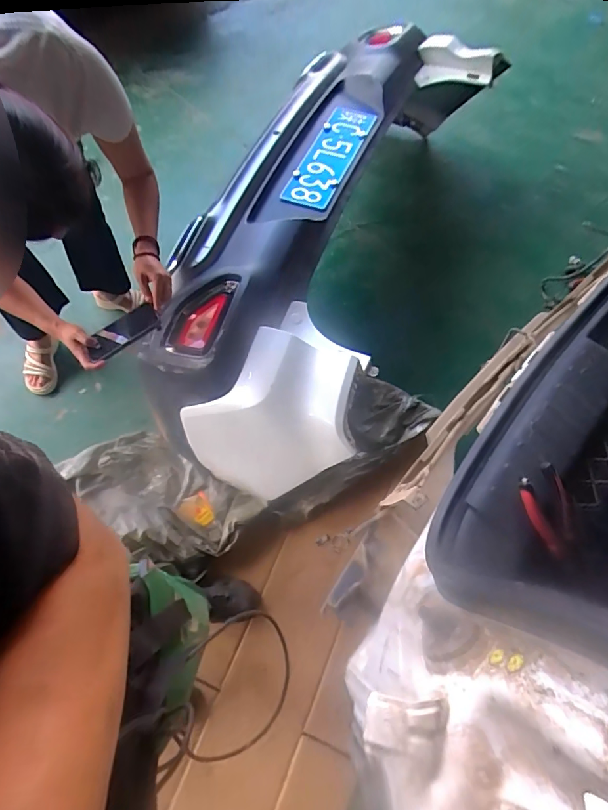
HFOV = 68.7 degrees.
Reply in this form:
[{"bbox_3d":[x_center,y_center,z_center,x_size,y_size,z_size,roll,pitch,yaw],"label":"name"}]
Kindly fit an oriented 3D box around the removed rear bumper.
[{"bbox_3d":[0.113,-0.542,1.351,0.594,0.439,1.602,26,68,8],"label":"removed rear bumper"}]

